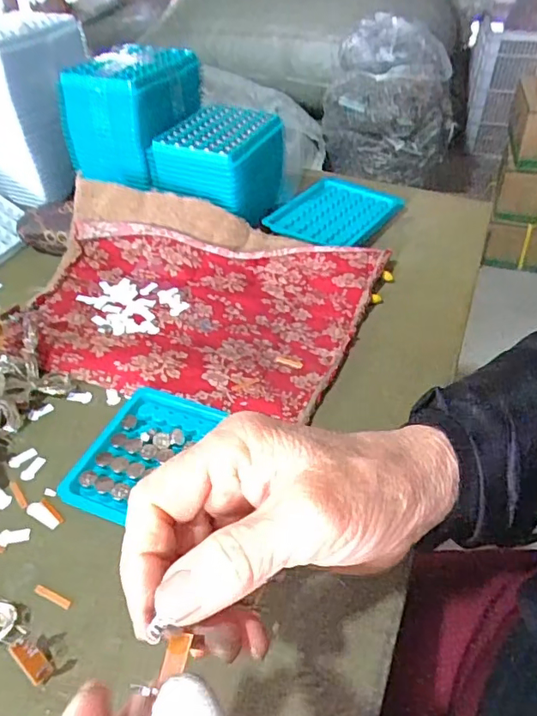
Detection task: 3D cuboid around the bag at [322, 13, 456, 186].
[{"bbox_3d":[0.379,-0.791,1.656,0.413,0.388,0.323,12,44,12],"label":"bag"}]

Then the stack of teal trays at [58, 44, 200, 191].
[{"bbox_3d":[-0.135,-0.247,0.541,0.105,0.110,0.115,18,45,17],"label":"stack of teal trays"}]

